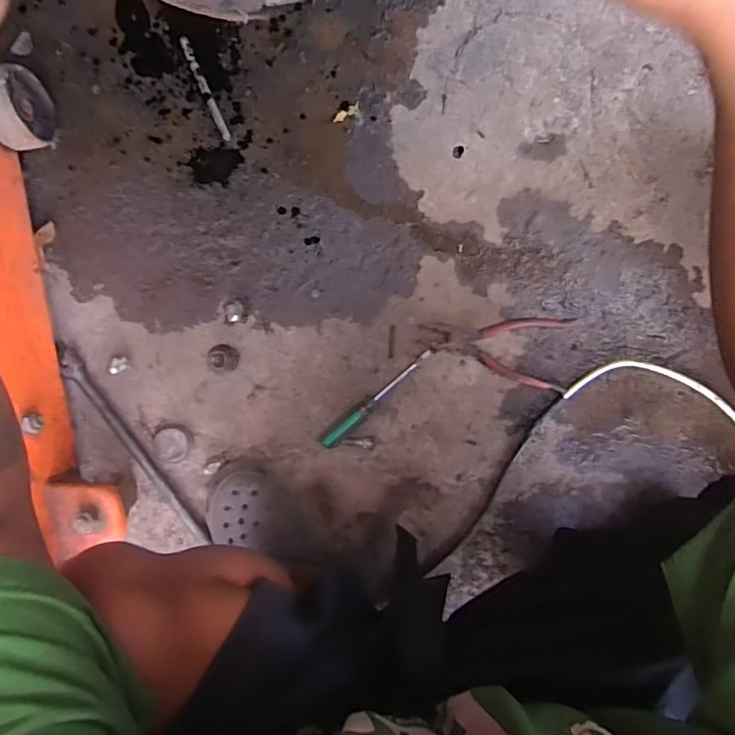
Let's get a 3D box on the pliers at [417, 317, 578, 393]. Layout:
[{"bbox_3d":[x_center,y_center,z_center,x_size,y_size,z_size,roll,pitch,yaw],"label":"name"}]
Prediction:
[{"bbox_3d":[0.168,-0.033,0.685,0.185,0.012,0.092,11,93,3],"label":"pliers"}]

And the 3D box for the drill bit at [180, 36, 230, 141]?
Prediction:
[{"bbox_3d":[-0.213,-0.365,0.684,0.013,0.012,0.137,-23,91,4],"label":"drill bit"}]

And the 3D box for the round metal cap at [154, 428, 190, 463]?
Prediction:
[{"bbox_3d":[-0.262,0.104,0.701,0.047,0.017,0.044,0,92,3],"label":"round metal cap"}]

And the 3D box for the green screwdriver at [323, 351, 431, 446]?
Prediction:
[{"bbox_3d":[0.014,0.043,0.698,0.186,0.017,0.015,-41,89,4],"label":"green screwdriver"}]

